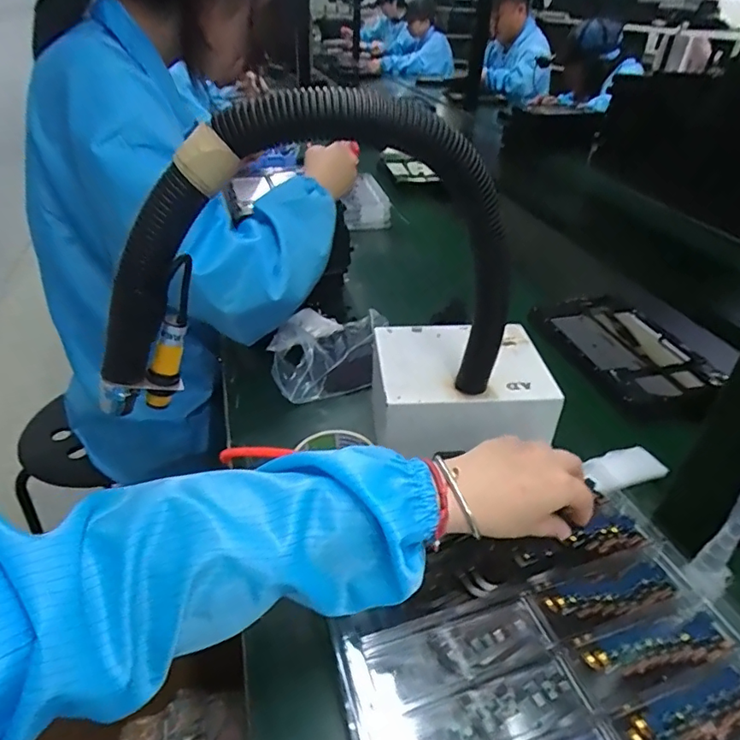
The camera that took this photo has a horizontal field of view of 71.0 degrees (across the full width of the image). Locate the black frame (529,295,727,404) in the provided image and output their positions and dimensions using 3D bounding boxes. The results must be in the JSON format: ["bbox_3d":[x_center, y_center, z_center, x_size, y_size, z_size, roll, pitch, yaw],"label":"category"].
[{"bbox_3d":[0.331,-0.038,0.691,0.161,0.020,0.233,-12,39,-20],"label":"black frame"}]

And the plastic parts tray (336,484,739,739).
[{"bbox_3d":[0.126,0.194,0.344,0.280,0.025,0.180,-9,39,-15],"label":"plastic parts tray"}]

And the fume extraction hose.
[{"bbox_3d":[-0.033,-0.067,0.349,0.300,0.216,0.034,-9,38,-17],"label":"fume extraction hose"}]

